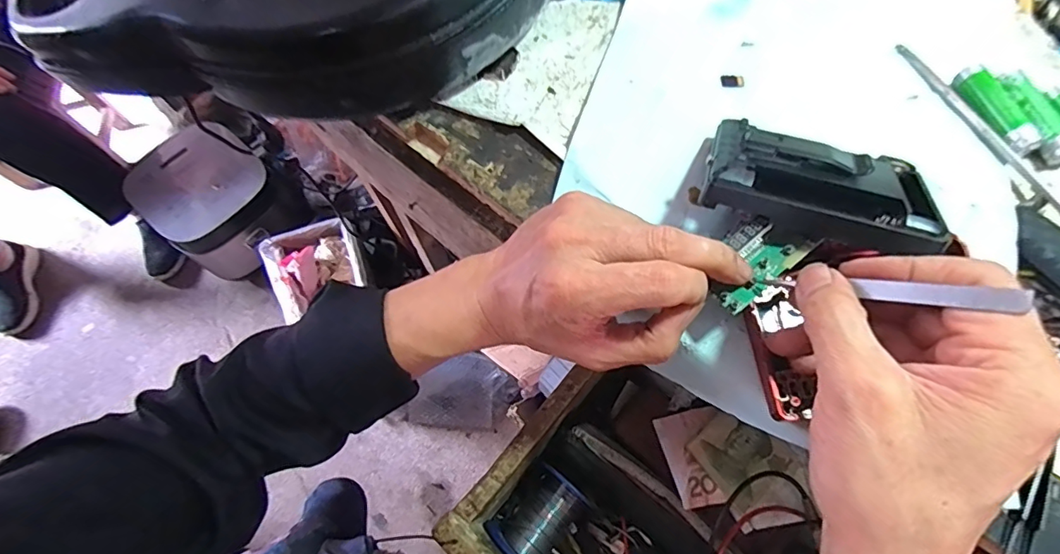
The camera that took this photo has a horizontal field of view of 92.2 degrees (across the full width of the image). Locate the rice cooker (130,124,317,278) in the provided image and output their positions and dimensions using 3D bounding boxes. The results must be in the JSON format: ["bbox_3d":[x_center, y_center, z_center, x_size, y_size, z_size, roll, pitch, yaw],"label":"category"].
[{"bbox_3d":[-0.693,-0.164,1.163,0.305,0.208,0.269,39,74,17],"label":"rice cooker"}]

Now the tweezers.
[{"bbox_3d":[0.146,0.006,0.223,0.009,0.098,0.008,46,70,-27],"label":"tweezers"}]

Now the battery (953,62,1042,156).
[{"bbox_3d":[0.293,-0.106,0.322,0.018,0.012,0.065,-17,67,-4],"label":"battery"}]

